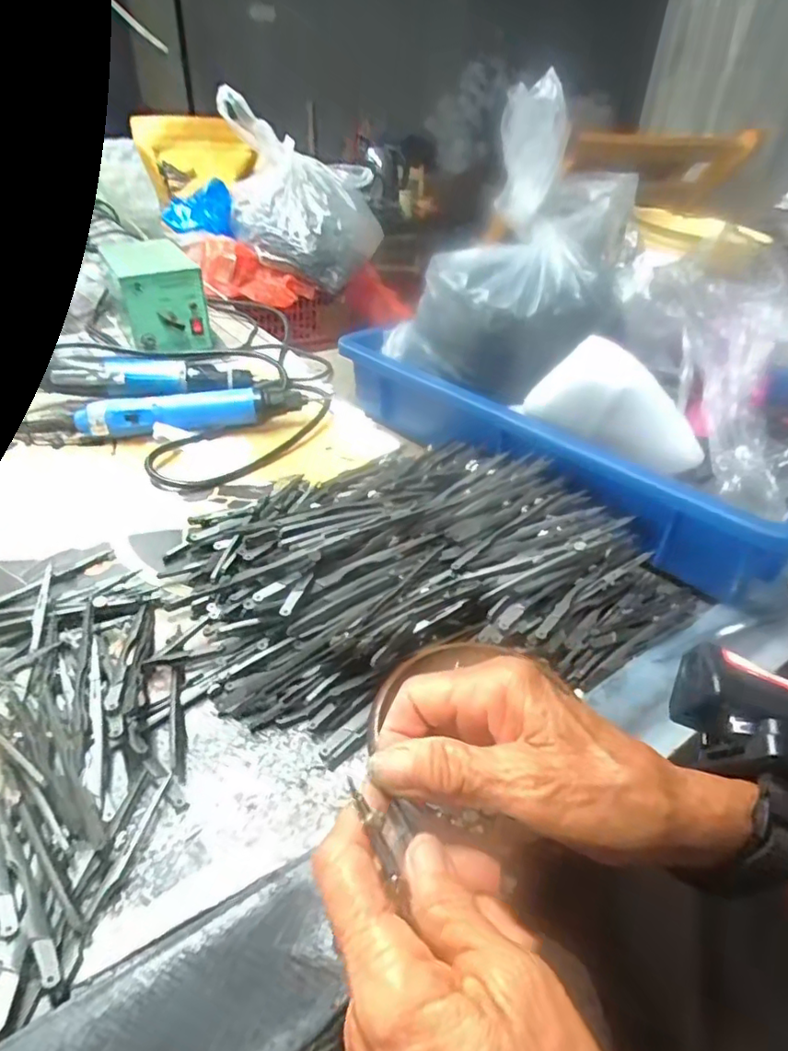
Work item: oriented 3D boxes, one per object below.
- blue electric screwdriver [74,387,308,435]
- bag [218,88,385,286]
[{"bbox_3d":[-0.193,-0.108,0.574,0.205,0.039,0.033,-8,39,-14],"label":"blue electric screwdriver"},{"bbox_3d":[-0.141,-0.526,0.938,0.229,0.229,0.180,-2,38,-6],"label":"bag"}]

